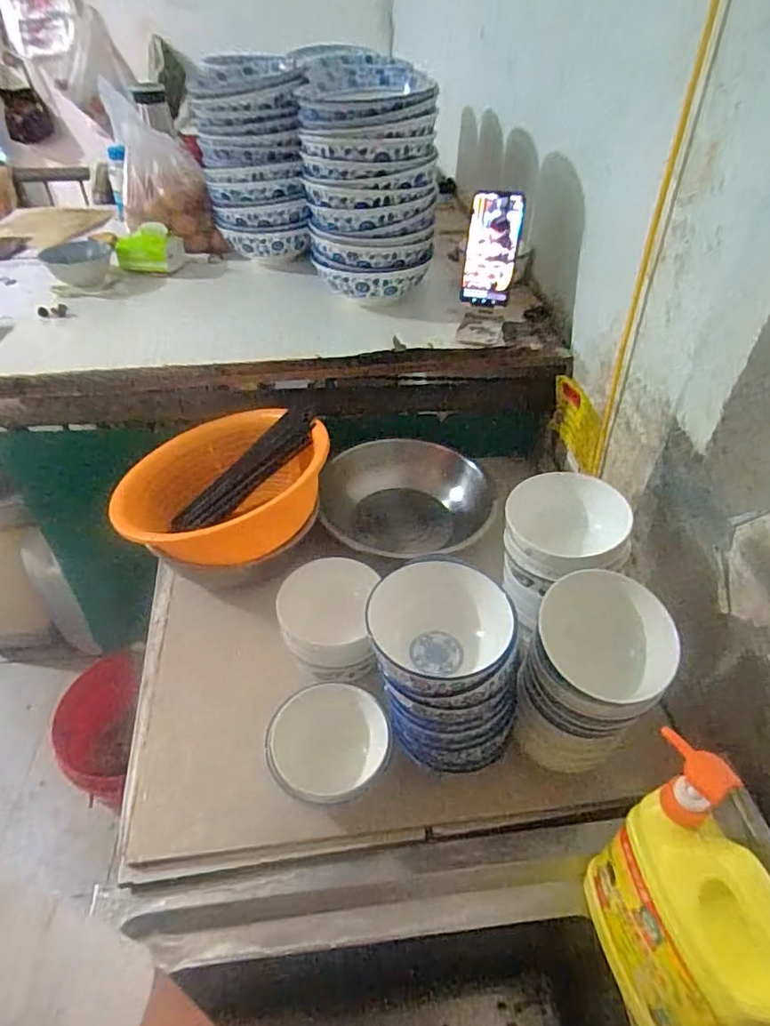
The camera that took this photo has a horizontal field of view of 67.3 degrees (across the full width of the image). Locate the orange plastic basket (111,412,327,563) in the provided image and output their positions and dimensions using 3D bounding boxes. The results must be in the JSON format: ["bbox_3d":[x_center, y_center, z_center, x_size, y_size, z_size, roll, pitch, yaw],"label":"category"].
[{"bbox_3d":[-0.226,-0.045,0.779,0.279,0.103,0.267,-25,47,-25],"label":"orange plastic basket"}]

